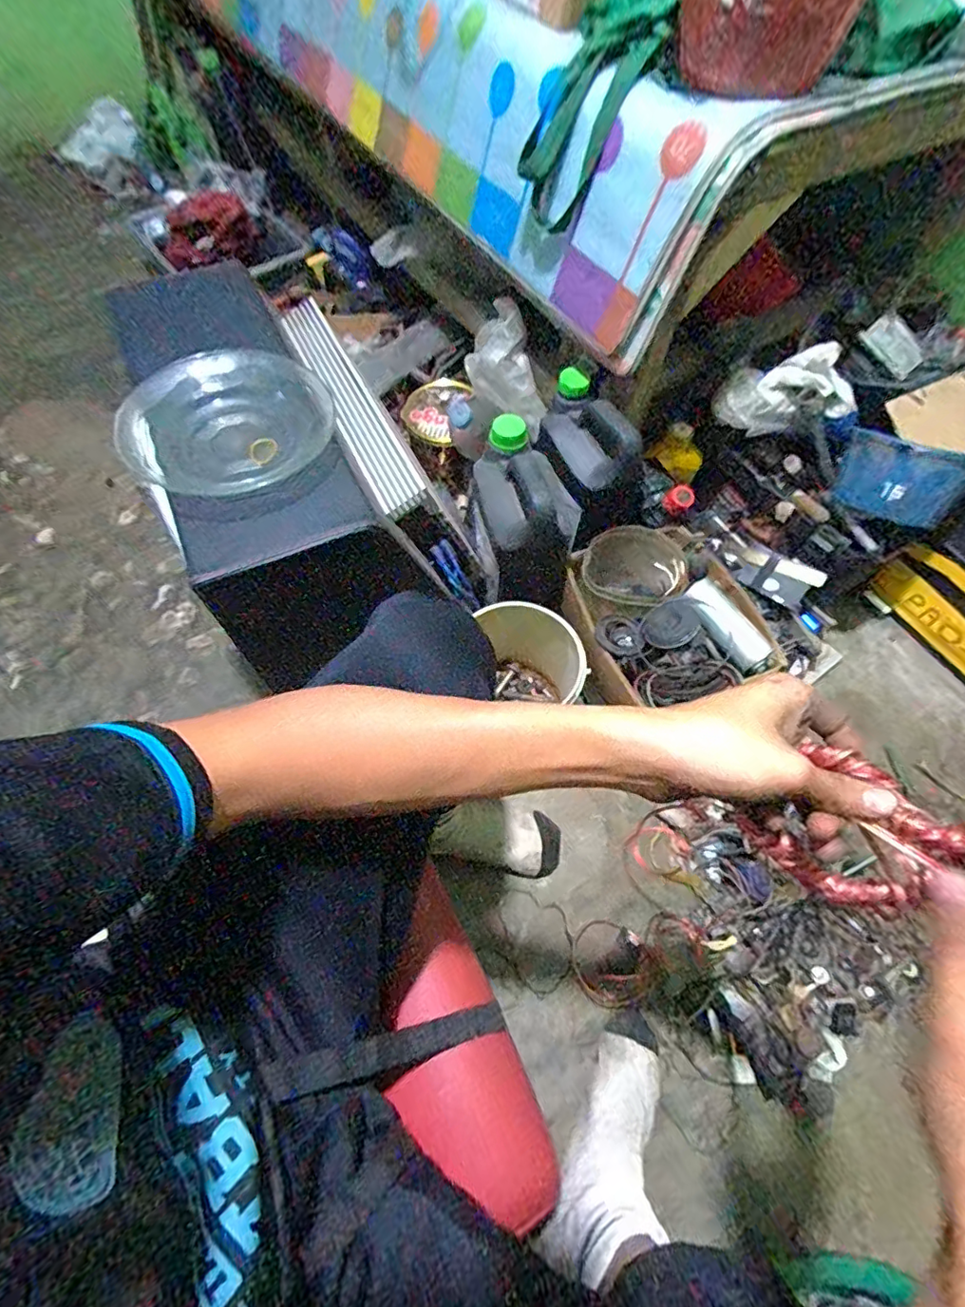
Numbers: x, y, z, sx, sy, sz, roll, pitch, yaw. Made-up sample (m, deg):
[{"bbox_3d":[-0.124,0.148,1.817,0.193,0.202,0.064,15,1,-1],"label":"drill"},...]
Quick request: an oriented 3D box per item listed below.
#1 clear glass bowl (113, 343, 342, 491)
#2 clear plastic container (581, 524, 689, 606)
[{"bbox_3d":[-0.274,-0.247,0.580,0.208,0.045,0.192,1,62,-2],"label":"clear glass bowl"},{"bbox_3d":[0.218,-0.124,0.782,0.136,0.070,0.134,1,62,-2],"label":"clear plastic container"}]

